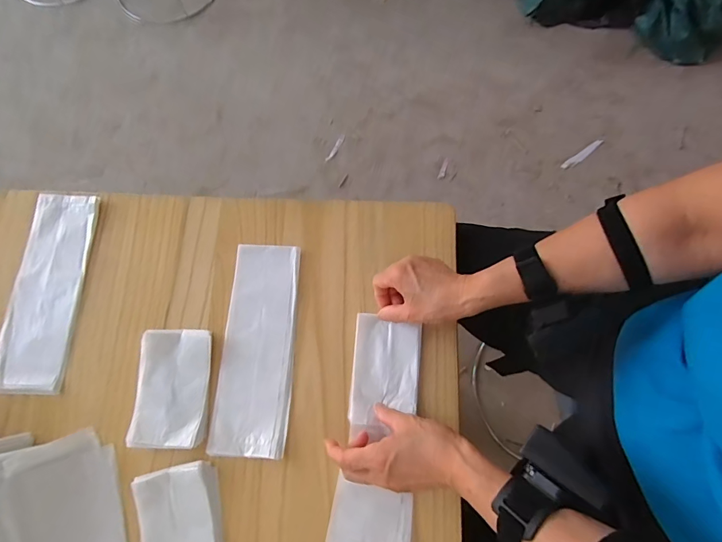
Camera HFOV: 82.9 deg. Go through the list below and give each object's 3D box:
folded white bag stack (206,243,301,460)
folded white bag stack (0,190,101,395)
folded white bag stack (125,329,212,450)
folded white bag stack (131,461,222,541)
[{"bbox_3d":[-0.125,0.088,0.492,0.083,0.011,0.246,2,75,2],"label":"folded white bag stack"},{"bbox_3d":[-0.396,0.019,0.515,0.084,0.010,0.253,3,75,2],"label":"folded white bag stack"},{"bbox_3d":[-0.215,0.132,0.468,0.080,0.017,0.128,3,75,2],"label":"folded white bag stack"},{"bbox_3d":[-0.190,0.273,0.428,0.077,0.016,0.124,-13,75,-2],"label":"folded white bag stack"}]

